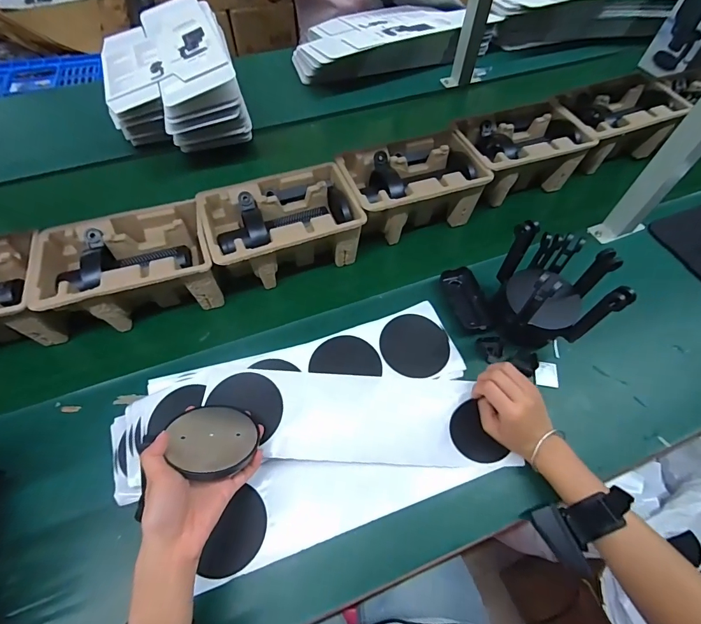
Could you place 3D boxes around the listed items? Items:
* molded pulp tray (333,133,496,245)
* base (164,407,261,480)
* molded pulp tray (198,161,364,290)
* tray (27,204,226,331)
[{"bbox_3d":[0.100,-0.207,0.648,0.225,0.105,0.141,-16,55,-13],"label":"molded pulp tray"},{"bbox_3d":[-0.150,0.138,0.414,0.090,0.019,0.096,9,22,-4],"label":"base"},{"bbox_3d":[-0.105,-0.128,0.591,0.217,0.101,0.139,-18,55,-14],"label":"molded pulp tray"},{"bbox_3d":[-0.315,-0.057,0.553,0.219,0.110,0.145,-15,55,-12],"label":"tray"}]

